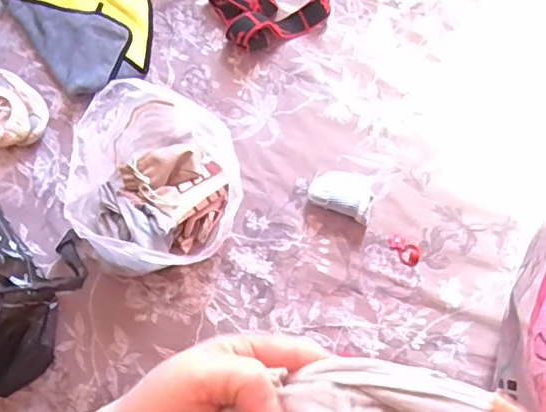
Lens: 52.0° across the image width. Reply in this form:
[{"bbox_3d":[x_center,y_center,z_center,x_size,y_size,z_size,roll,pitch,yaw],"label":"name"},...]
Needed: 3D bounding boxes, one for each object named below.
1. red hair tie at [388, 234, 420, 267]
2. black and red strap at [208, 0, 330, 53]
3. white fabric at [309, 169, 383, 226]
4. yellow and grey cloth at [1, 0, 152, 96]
[{"bbox_3d":[0.195,0.064,0.826,0.033,0.005,0.052,-40,78,-10],"label":"red hair tie"},{"bbox_3d":[-0.032,-0.377,0.930,0.183,0.050,0.236,-30,76,-8],"label":"black and red strap"},{"bbox_3d":[0.106,-0.020,0.827,0.097,0.045,0.069,19,75,6],"label":"white fabric"},{"bbox_3d":[-0.309,-0.311,0.926,0.193,0.029,0.261,-35,77,-9],"label":"yellow and grey cloth"}]

